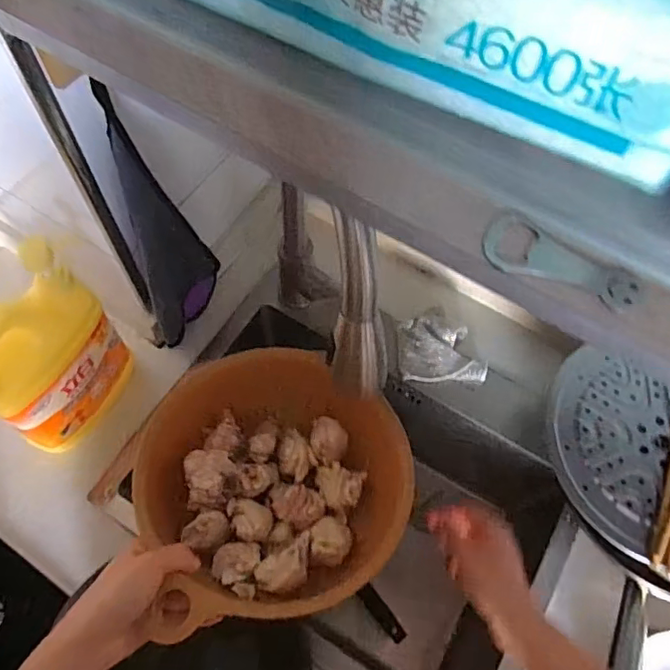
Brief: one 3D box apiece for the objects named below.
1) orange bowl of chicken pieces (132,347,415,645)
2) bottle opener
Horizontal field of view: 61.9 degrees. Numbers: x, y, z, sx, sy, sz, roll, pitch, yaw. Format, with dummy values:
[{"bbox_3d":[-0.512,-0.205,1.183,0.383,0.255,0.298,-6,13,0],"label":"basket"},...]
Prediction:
[{"bbox_3d":[-0.057,0.138,0.505,0.233,0.098,0.235,1,62,-1],"label":"orange bowl of chicken pieces"},{"bbox_3d":[0.107,-0.032,0.268,0.076,0.004,0.034,35,67,15],"label":"bottle opener"}]

